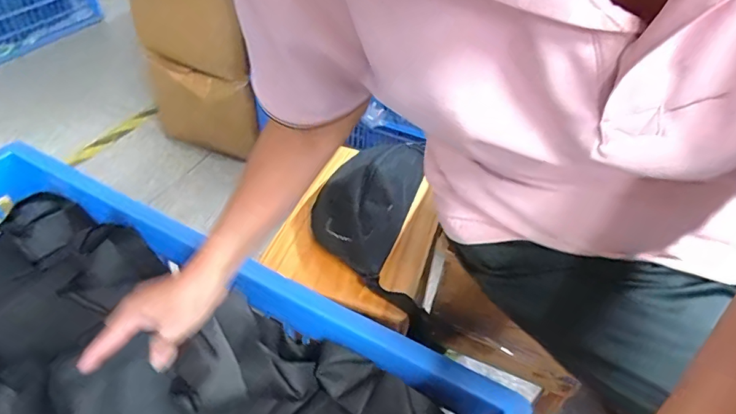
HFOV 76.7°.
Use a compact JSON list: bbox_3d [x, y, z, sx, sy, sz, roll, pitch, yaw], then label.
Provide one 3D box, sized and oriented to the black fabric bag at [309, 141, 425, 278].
[{"bbox_3d":[-0.001,-0.021,0.715,0.125,0.106,0.239,17,45,13],"label":"black fabric bag"}]

